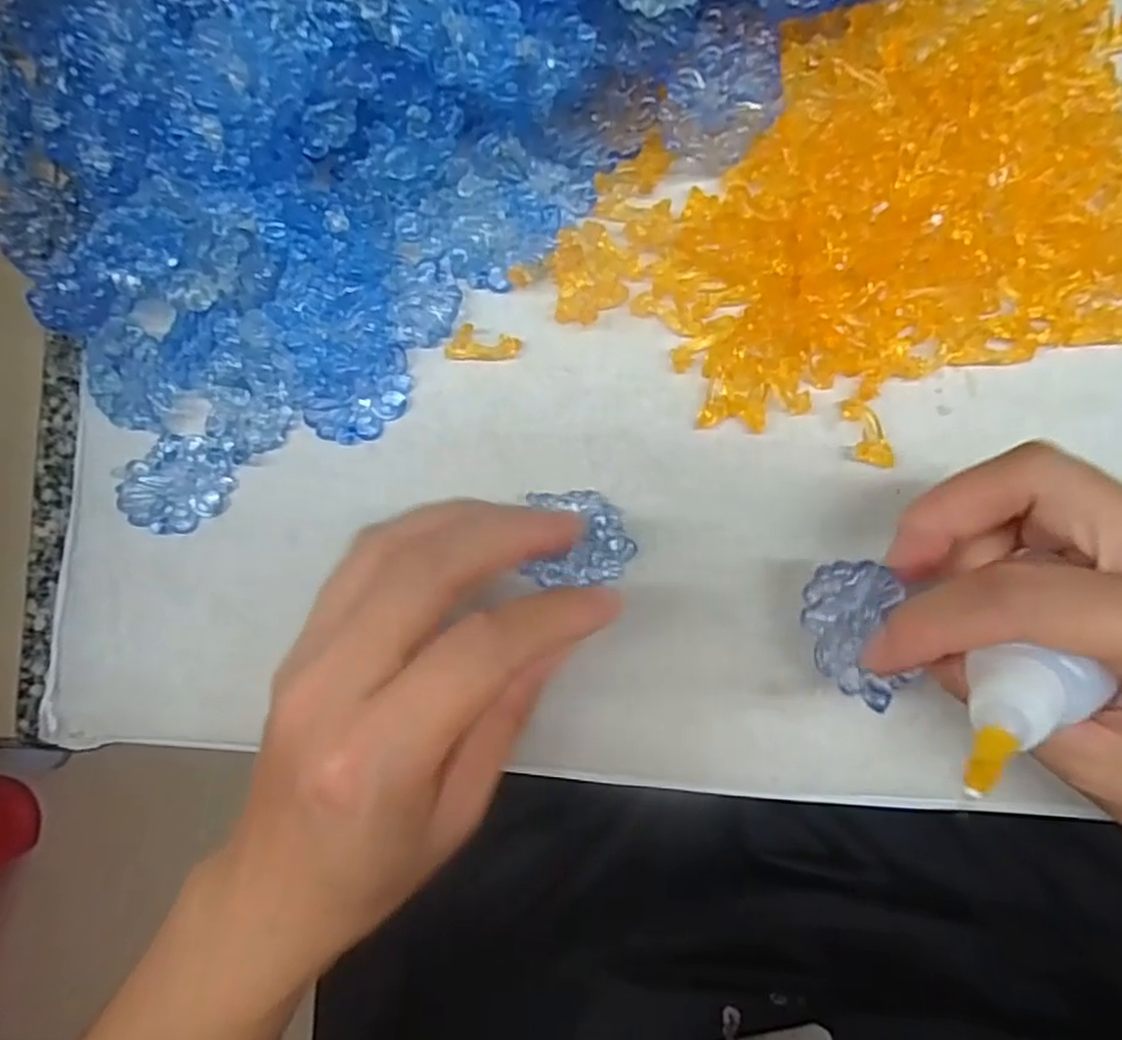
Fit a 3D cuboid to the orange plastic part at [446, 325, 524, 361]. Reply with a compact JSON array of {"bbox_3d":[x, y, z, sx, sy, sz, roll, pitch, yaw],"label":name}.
[{"bbox_3d":[-0.025,-0.057,0.230,0.024,0.007,0.010,3,87,7],"label":"orange plastic part"}]

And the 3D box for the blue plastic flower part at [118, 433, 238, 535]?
[{"bbox_3d":[-0.128,-0.012,0.238,0.030,0.007,0.035,42,92,7],"label":"blue plastic flower part"}]

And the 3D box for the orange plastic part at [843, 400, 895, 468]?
[{"bbox_3d":[0.093,-0.026,0.216,0.010,0.004,0.022,-17,85,5],"label":"orange plastic part"}]

